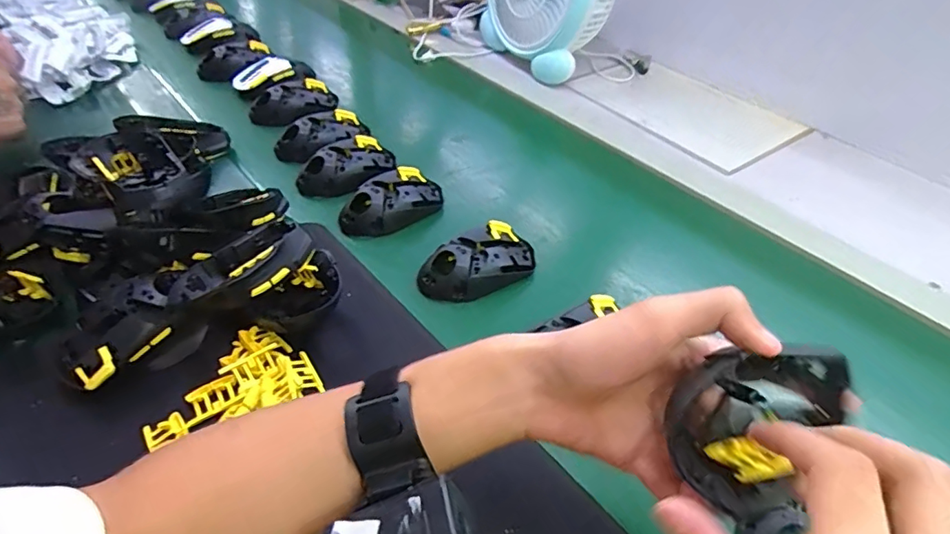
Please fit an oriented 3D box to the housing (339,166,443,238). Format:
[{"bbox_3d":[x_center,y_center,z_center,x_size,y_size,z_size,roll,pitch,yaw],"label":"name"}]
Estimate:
[{"bbox_3d":[-0.091,-0.073,0.565,0.115,0.032,0.063,-28,51,-30],"label":"housing"}]

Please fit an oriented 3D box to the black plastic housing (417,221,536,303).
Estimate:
[{"bbox_3d":[0.004,-0.006,0.502,0.119,0.033,0.062,-25,50,-28],"label":"black plastic housing"}]

